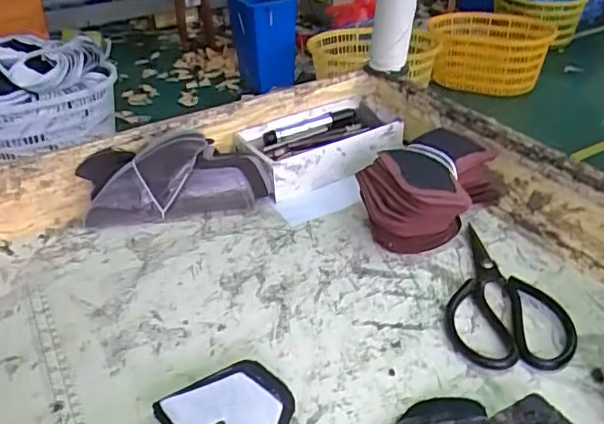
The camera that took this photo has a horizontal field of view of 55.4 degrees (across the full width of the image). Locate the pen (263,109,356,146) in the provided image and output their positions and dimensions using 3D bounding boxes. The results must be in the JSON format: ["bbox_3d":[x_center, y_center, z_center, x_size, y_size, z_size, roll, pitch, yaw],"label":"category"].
[{"bbox_3d":[0.013,-0.111,0.738,0.135,0.016,0.013,-20,38,-25],"label":"pen"}]

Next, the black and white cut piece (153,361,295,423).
[{"bbox_3d":[-0.047,0.143,0.403,0.104,0.038,0.076,23,43,34],"label":"black and white cut piece"}]

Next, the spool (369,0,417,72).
[{"bbox_3d":[0.115,-0.244,0.707,0.056,0.138,0.051,-3,34,2],"label":"spool"}]

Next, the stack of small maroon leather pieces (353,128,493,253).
[{"bbox_3d":[0.127,-0.022,0.606,0.114,0.081,0.169,15,38,25],"label":"stack of small maroon leather pieces"}]

